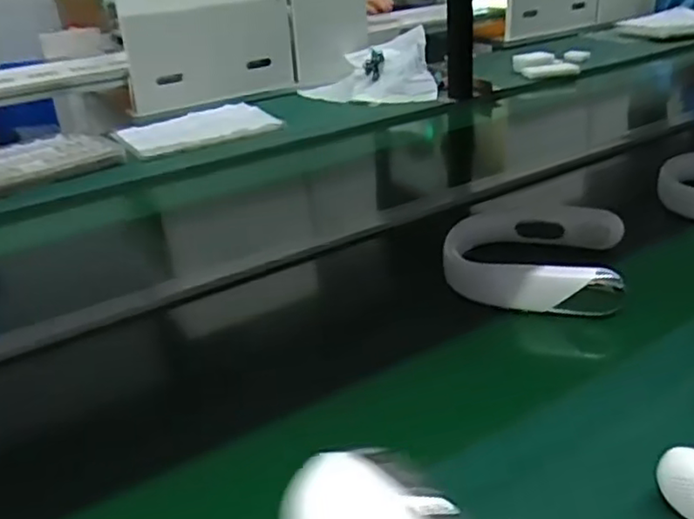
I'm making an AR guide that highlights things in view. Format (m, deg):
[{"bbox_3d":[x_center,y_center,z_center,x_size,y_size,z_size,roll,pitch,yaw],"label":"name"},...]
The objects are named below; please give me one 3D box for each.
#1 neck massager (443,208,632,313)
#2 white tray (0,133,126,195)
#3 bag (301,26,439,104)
[{"bbox_3d":[0.217,-0.006,0.780,0.204,0.061,0.170,5,29,17],"label":"neck massager"},{"bbox_3d":[-0.626,-0.190,1.293,0.323,0.029,0.232,-22,32,-31],"label":"white tray"},{"bbox_3d":[0.049,-0.453,1.639,0.325,0.128,0.285,-4,27,0],"label":"bag"}]

